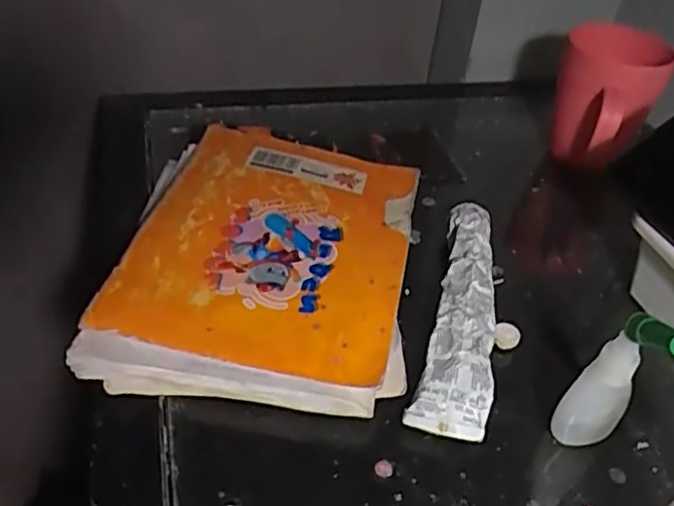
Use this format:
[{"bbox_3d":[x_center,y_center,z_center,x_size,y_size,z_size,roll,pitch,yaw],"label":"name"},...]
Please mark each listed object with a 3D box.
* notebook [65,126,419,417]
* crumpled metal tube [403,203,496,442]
[{"bbox_3d":[-0.040,-0.001,0.418,0.172,0.039,0.220,7,40,2],"label":"notebook"},{"bbox_3d":[0.076,0.035,0.386,0.039,0.033,0.163,13,40,9],"label":"crumpled metal tube"}]

